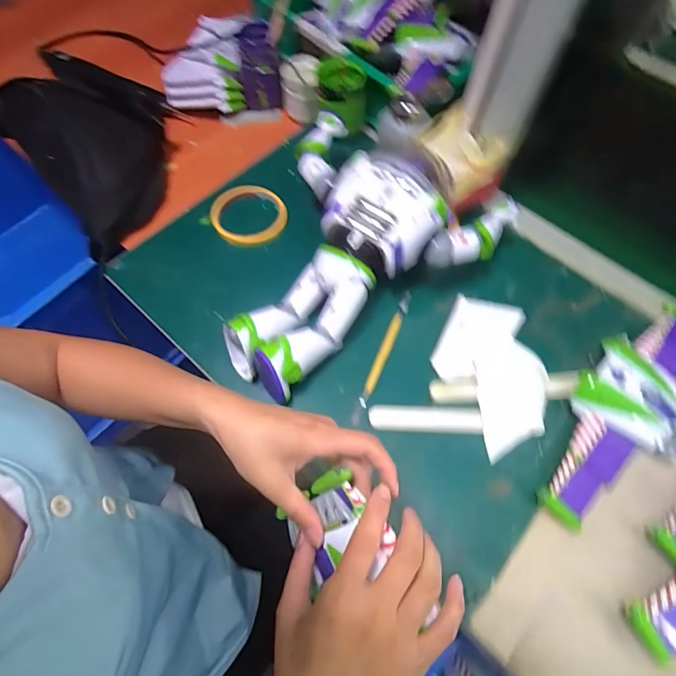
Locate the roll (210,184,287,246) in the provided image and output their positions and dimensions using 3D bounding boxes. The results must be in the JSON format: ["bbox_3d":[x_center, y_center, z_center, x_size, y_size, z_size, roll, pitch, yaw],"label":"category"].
[{"bbox_3d":[-0.113,-0.157,0.529,0.092,0.018,0.092,0,65,-1],"label":"roll"}]

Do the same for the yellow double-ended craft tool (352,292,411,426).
[{"bbox_3d":[0.048,0.018,0.451,0.011,0.013,0.161,22,67,9],"label":"yellow double-ended craft tool"}]

